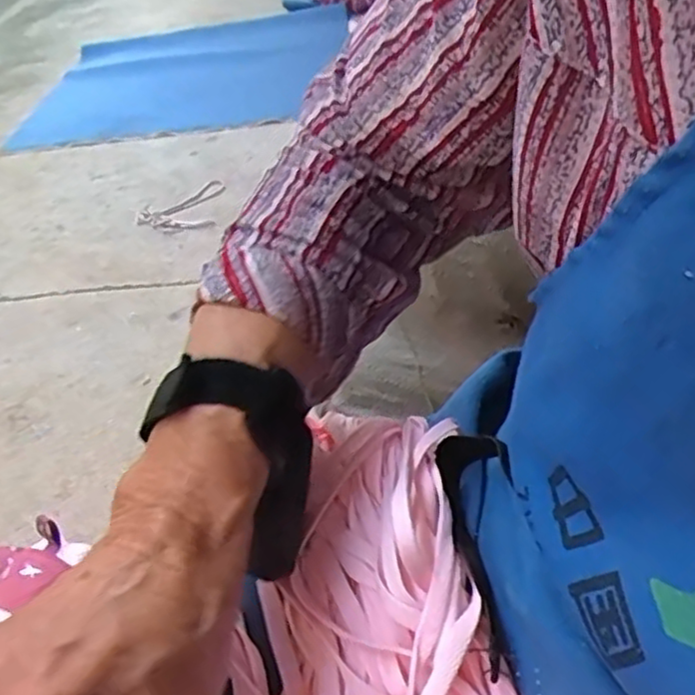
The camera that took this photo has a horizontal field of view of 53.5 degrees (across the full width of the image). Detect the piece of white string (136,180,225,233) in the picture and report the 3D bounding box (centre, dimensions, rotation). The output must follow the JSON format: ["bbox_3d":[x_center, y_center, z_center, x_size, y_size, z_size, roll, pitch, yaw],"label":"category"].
[{"bbox_3d":[-0.351,-0.318,1.574,0.234,0.014,0.170,-32,48,-31],"label":"piece of white string"}]

